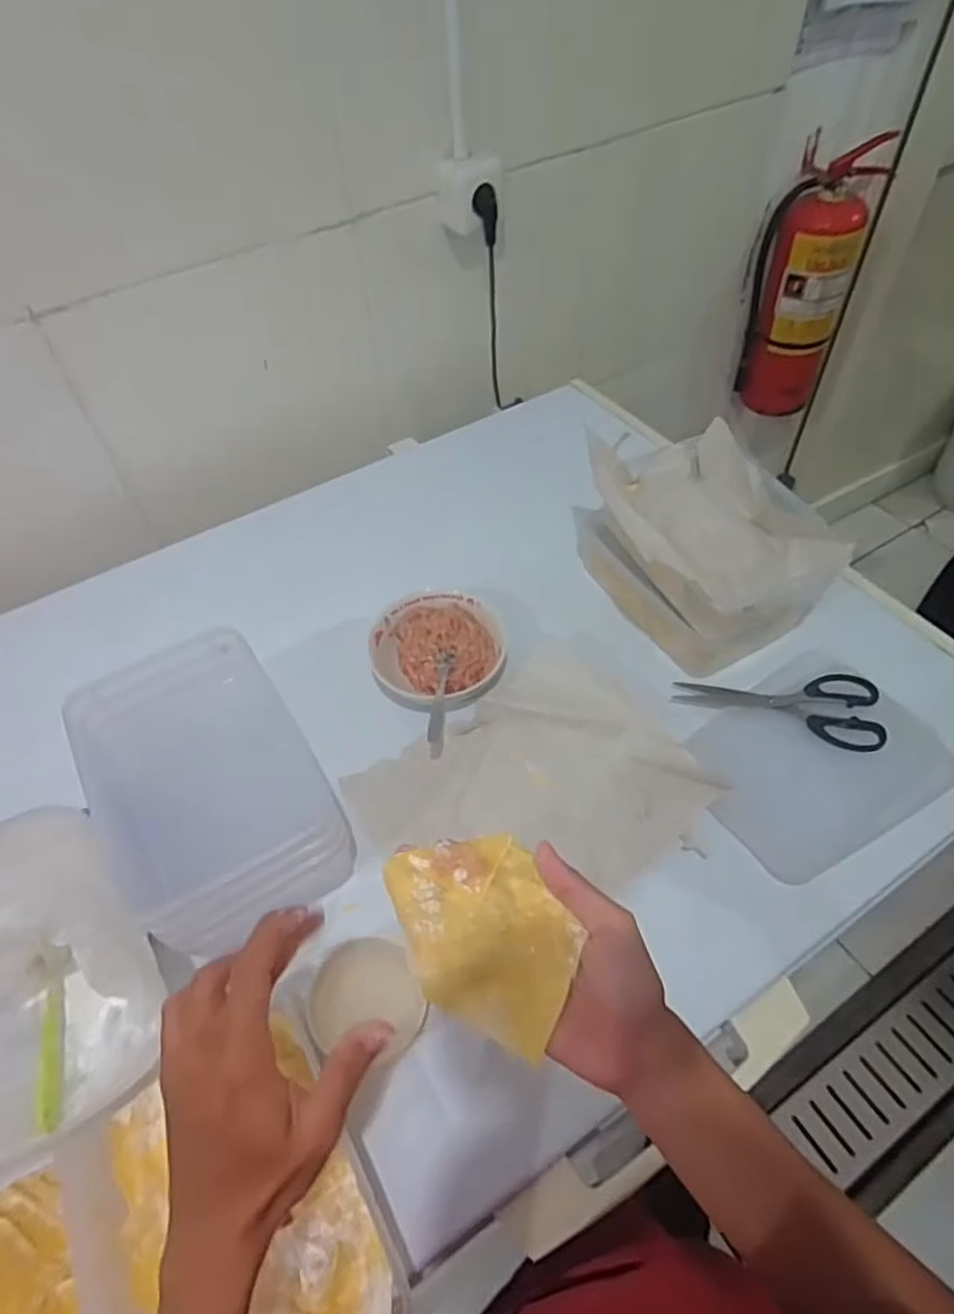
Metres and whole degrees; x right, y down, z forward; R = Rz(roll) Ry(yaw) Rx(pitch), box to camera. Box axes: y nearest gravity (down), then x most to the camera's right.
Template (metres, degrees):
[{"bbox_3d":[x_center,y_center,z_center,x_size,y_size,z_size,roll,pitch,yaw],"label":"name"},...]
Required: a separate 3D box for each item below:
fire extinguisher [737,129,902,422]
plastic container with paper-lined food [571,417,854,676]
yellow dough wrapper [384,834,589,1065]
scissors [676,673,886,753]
[{"bbox_3d":[0.629,-0.724,1.349,0.175,0.438,0.153,15,54,15],"label":"fire extinguisher"},{"bbox_3d":[0.234,-0.126,0.744,0.191,0.152,0.231,-23,53,-13],"label":"plastic container with paper-lined food"},{"bbox_3d":[0.007,0.156,0.379,0.085,0.017,0.115,-22,72,-3],"label":"yellow dough wrapper"},{"bbox_3d":[0.307,0.040,0.702,0.198,0.010,0.087,12,53,13],"label":"scissors"}]

